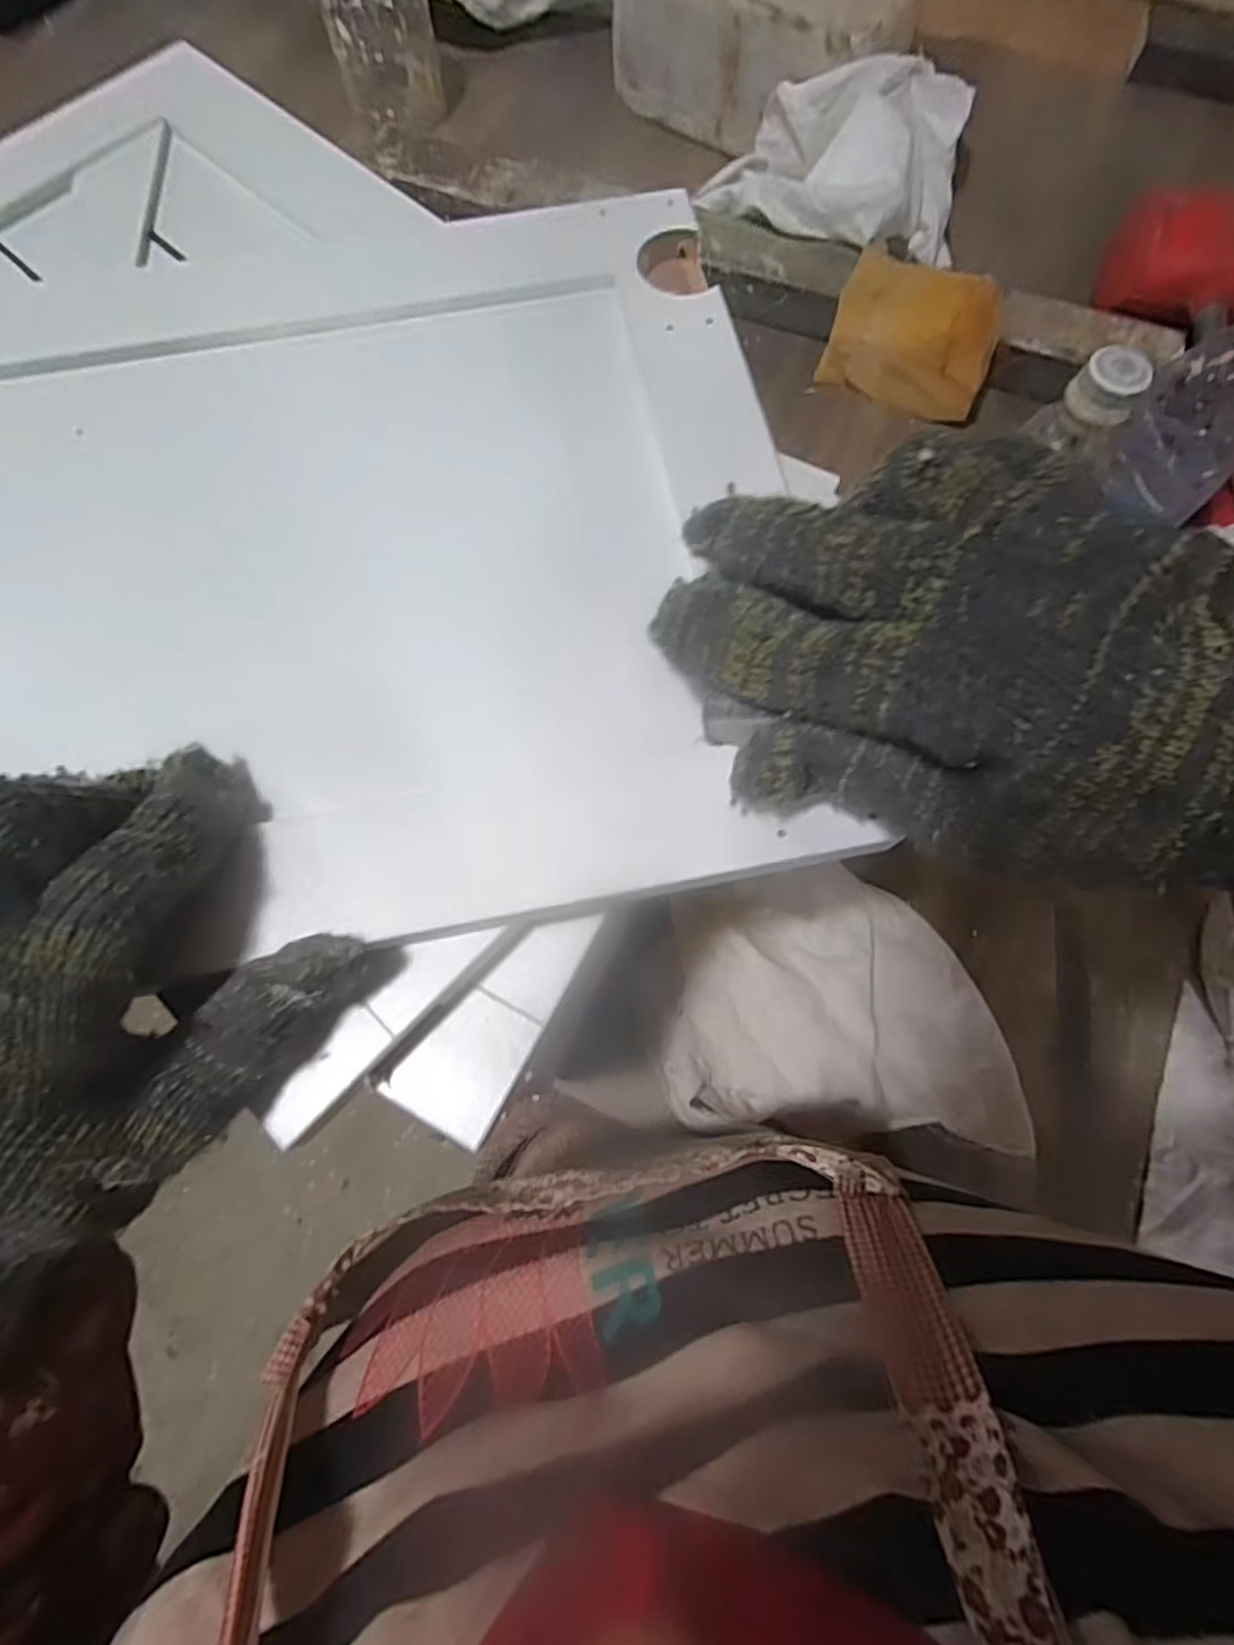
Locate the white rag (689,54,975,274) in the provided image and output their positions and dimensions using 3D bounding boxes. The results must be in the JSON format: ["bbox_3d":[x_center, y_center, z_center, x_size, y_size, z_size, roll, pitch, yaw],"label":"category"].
[{"bbox_3d":[0.180,-0.515,0.540,0.220,0.076,0.153,-10,73,-4],"label":"white rag"}]

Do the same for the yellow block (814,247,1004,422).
[{"bbox_3d":[0.218,-0.350,0.499,0.119,0.085,0.055,29,75,8],"label":"yellow block"}]

